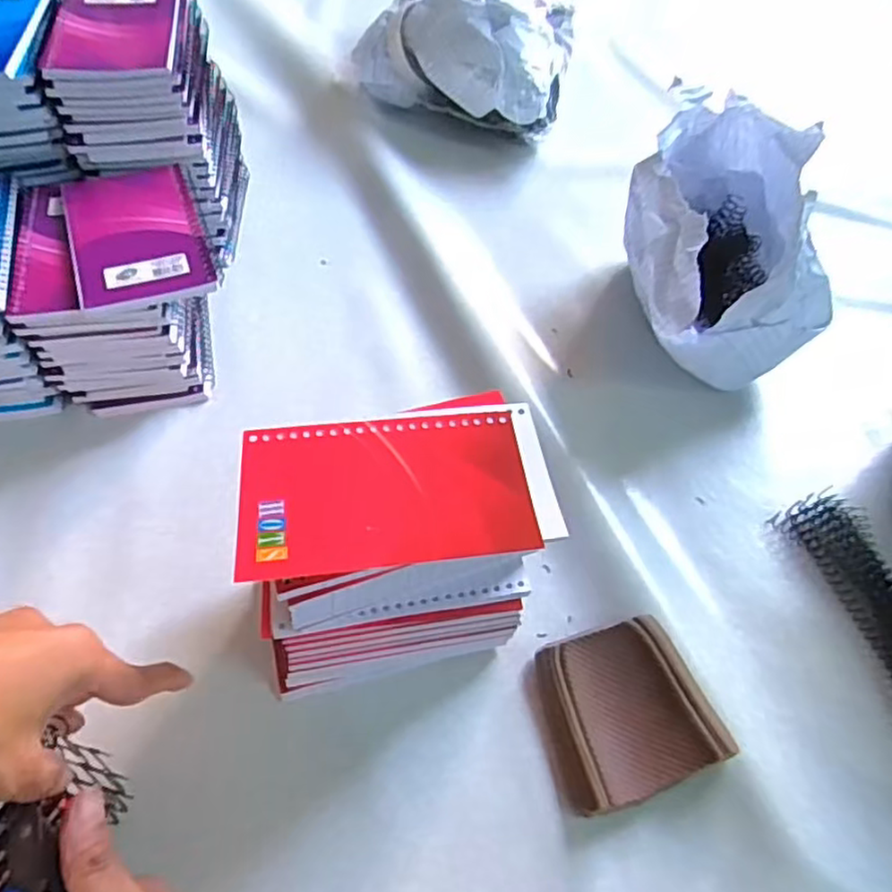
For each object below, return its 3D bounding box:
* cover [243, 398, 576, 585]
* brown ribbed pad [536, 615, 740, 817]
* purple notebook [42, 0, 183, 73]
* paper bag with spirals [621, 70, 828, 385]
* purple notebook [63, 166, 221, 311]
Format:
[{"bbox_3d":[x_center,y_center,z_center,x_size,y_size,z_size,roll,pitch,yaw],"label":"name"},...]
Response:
[{"bbox_3d":[-0.022,0.017,0.309,0.138,0.010,0.081,-4,56,-6],"label":"cover"},{"bbox_3d":[0.099,0.147,0.381,0.088,0.021,0.086,-16,58,-10],"label":"brown ribbed pad"},{"bbox_3d":[-0.235,-0.305,0.486,0.084,0.011,0.129,-7,56,-9],"label":"purple notebook"},{"bbox_3d":[0.208,-0.152,0.523,0.130,0.148,0.212,1,55,-2],"label":"paper bag with spirals"},{"bbox_3d":[-0.207,-0.144,0.455,0.082,0.012,0.131,-17,58,-15],"label":"purple notebook"}]

